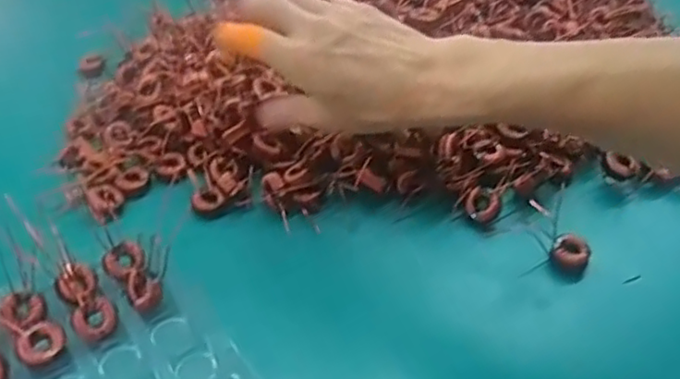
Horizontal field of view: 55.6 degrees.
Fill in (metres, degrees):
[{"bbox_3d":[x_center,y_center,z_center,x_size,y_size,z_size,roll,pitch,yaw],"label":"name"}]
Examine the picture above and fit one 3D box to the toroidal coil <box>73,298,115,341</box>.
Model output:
[{"bbox_3d":[-0.158,0.084,0.417,0.026,0.009,0.023,-23,50,-22],"label":"toroidal coil"}]

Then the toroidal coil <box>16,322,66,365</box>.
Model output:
[{"bbox_3d":[-0.184,0.095,0.398,0.027,0.008,0.025,0,45,0],"label":"toroidal coil"}]

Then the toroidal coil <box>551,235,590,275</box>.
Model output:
[{"bbox_3d":[0.162,0.045,0.454,0.025,0.017,0.018,25,48,26],"label":"toroidal coil"}]

